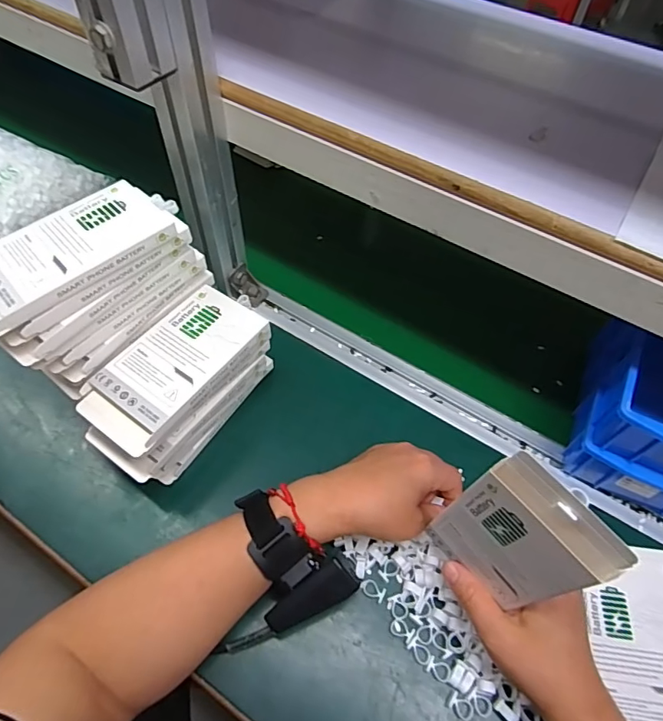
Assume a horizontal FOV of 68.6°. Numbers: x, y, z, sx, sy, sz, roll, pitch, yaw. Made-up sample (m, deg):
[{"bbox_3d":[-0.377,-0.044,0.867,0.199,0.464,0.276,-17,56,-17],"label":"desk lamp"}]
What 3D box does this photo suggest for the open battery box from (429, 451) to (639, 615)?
[{"bbox_3d":[0.114,0.113,0.304,0.022,0.130,0.080,-33,64,-23],"label":"open battery box"}]

